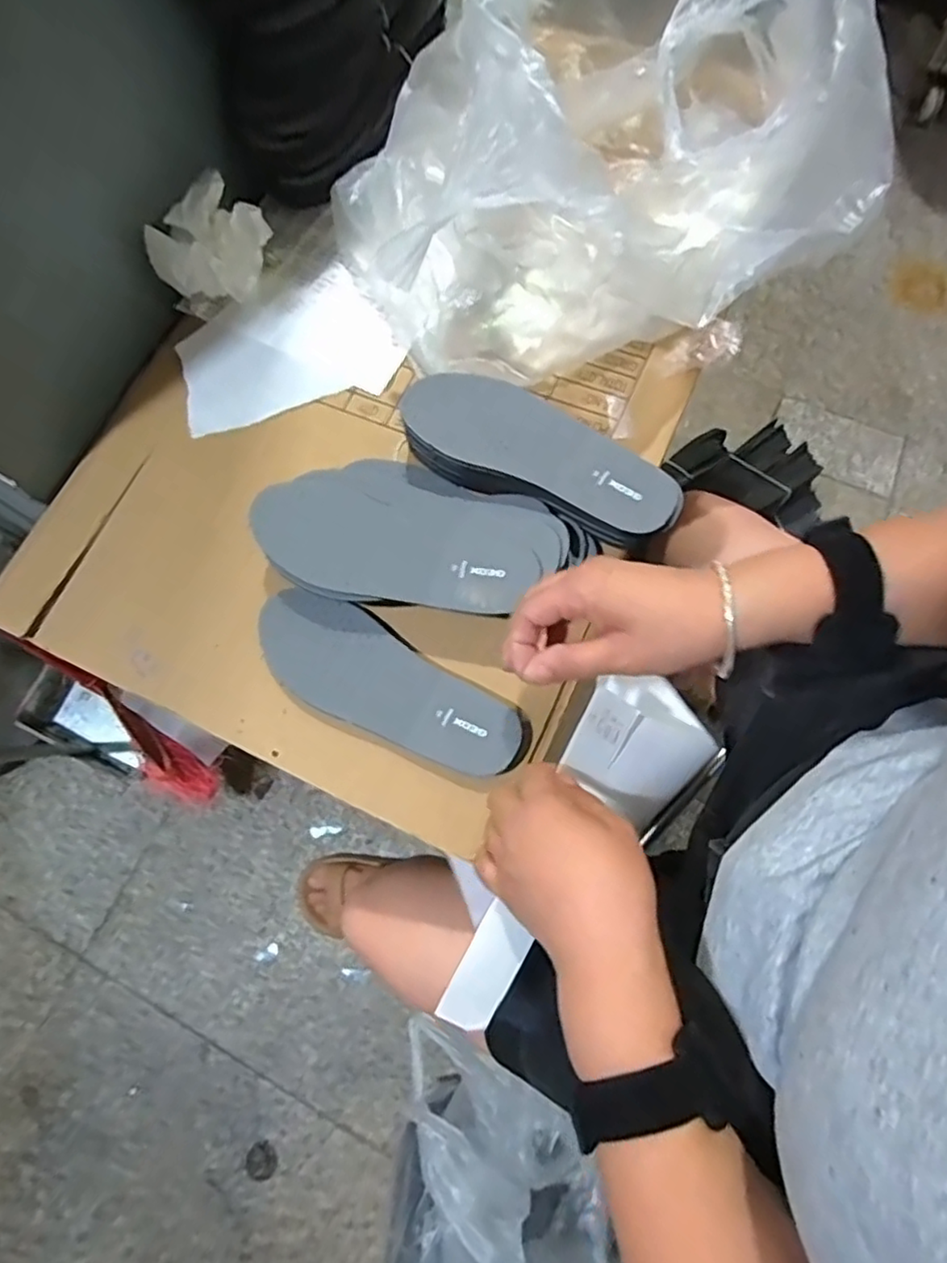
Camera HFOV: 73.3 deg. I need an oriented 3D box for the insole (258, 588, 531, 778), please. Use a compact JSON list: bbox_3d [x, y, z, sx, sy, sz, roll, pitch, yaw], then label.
[{"bbox_3d":[-0.058,0.036,0.436,0.198,0.019,0.069,27,76,11],"label":"insole"}]

